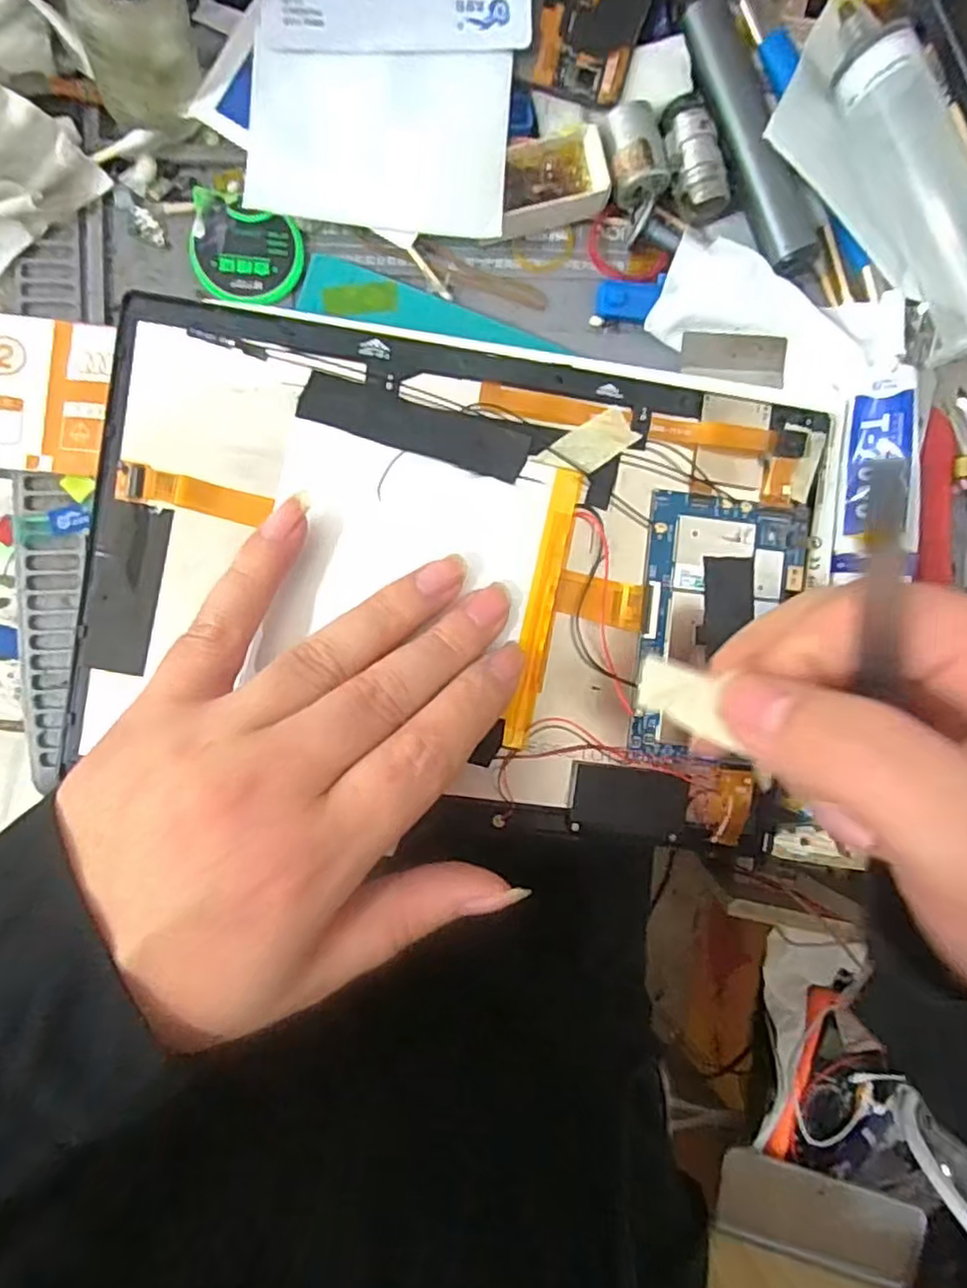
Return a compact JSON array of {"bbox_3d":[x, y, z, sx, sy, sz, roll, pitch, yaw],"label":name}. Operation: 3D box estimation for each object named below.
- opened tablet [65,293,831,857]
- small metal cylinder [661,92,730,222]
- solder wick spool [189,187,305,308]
[{"bbox_3d":[-0.007,-0.022,0.218,0.232,0.010,0.152,8,87,-6],"label":"opened tablet"},{"bbox_3d":[0.074,-0.171,0.230,0.019,0.015,0.038,-26,107,-7],"label":"small metal cylinder"},{"bbox_3d":[-0.082,-0.134,0.224,0.037,0.004,0.034,0,88,-7],"label":"solder wick spool"}]

